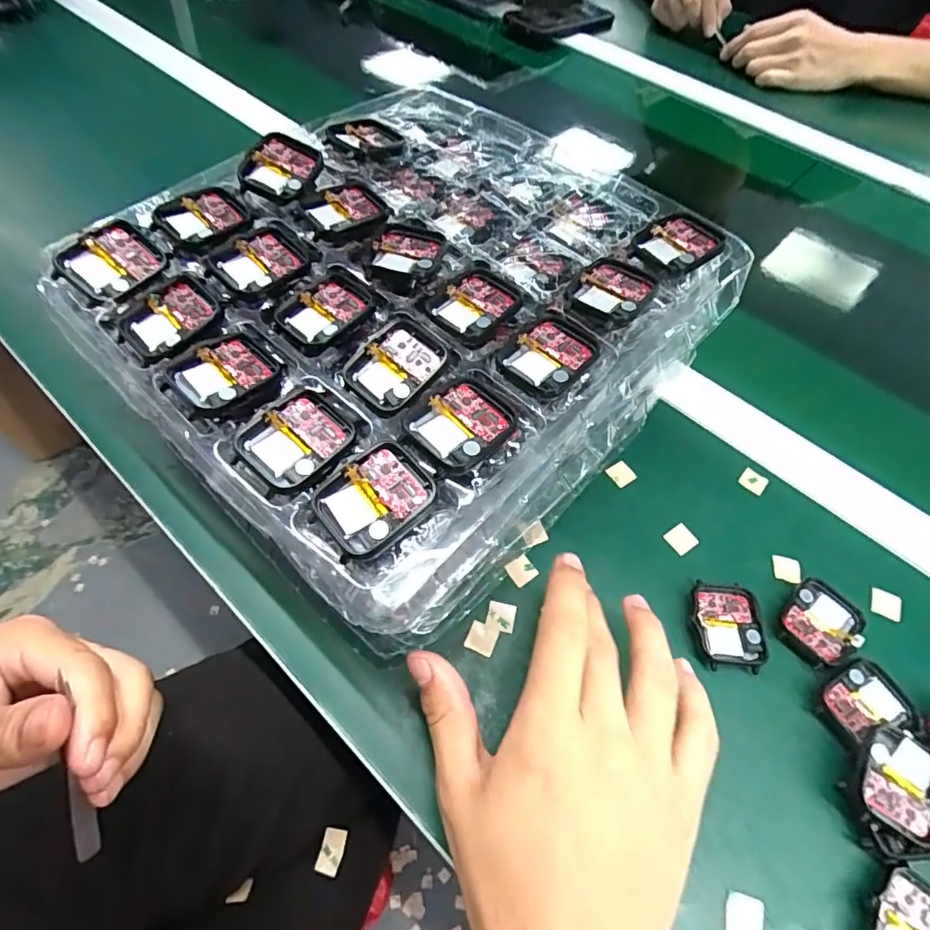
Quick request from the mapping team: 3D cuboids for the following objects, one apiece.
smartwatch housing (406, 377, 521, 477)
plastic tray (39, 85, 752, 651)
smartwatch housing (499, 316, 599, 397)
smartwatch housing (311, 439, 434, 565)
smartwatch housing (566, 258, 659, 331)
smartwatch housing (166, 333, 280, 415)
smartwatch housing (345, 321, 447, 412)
[{"bbox_3d":[0.000,-0.017,0.224,0.044,0.005,0.038,-34,66,-22],"label":"smartwatch housing"},{"bbox_3d":[-0.029,-0.081,0.320,0.265,0.118,0.300,40,64,19],"label":"plastic tray"},{"bbox_3d":[0.040,-0.051,0.250,0.036,0.009,0.044,37,63,18],"label":"smartwatch housing"},{"bbox_3d":[-0.035,0.013,0.205,0.044,0.009,0.036,-33,66,-22],"label":"smartwatch housing"},{"bbox_3d":[0.075,-0.086,0.268,0.037,0.012,0.046,37,63,18],"label":"smartwatch housing"},{"bbox_3d":[-0.109,-0.041,0.238,0.042,0.007,0.037,-37,68,-23],"label":"smartwatch housing"},{"bbox_3d":[-0.032,-0.046,0.243,0.037,0.012,0.040,41,64,19],"label":"smartwatch housing"}]

